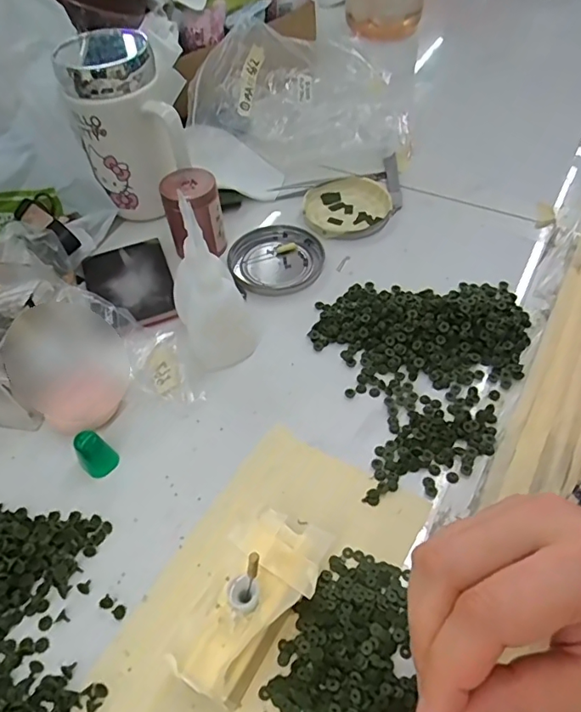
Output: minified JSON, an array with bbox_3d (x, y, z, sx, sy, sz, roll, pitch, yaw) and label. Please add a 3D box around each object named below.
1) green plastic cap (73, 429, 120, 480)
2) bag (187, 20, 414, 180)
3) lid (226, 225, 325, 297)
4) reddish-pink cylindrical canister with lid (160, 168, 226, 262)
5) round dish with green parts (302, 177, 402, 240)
[{"bbox_3d":[-0.120,0.059,0.320,0.018,0.027,0.018,-1,52,2],"label":"green plastic cap"},{"bbox_3d":[0.014,-0.256,0.519,0.213,0.090,0.119,7,53,8],"label":"bag"},{"bbox_3d":[-0.012,-0.083,0.442,0.078,0.009,0.078,-1,52,2],"label":"lid"},{"bbox_3d":[-0.078,-0.115,0.429,0.043,0.060,0.044,-16,53,-9],"label":"reddish-pink cylindrical canister with lid"},{"bbox_3d":[0.052,-0.135,0.478,0.081,0.011,0.081,-1,52,2],"label":"round dish with green parts"}]

